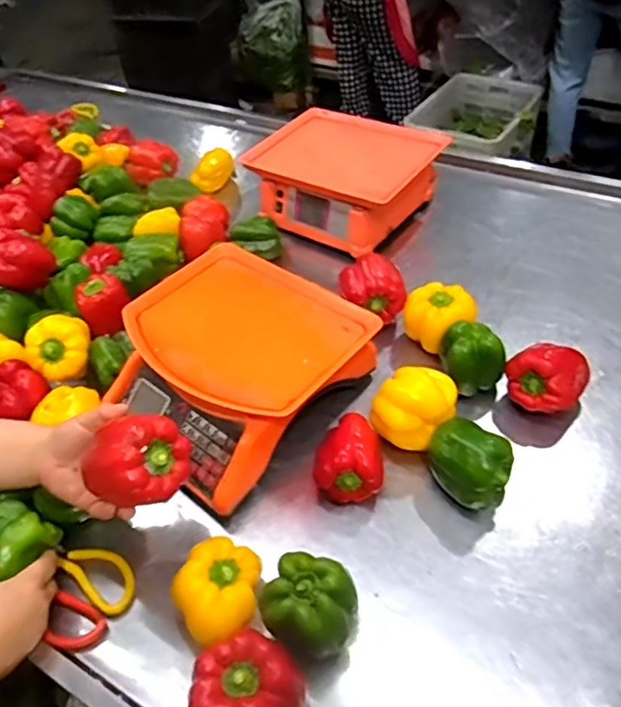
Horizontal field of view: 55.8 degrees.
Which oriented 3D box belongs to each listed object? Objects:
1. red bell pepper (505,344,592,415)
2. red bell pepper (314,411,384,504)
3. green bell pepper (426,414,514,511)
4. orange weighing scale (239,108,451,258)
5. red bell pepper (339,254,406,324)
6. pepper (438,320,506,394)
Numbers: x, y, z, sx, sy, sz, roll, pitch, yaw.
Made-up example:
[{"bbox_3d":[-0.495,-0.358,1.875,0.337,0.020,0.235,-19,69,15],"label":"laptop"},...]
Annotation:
[{"bbox_3d":[0.295,0.034,0.742,0.092,0.080,0.077,22,53,26],"label":"red bell pepper"},{"bbox_3d":[0.045,0.119,0.693,0.080,0.071,0.100,0,46,7],"label":"red bell pepper"},{"bbox_3d":[0.178,0.124,0.666,0.090,0.077,0.076,33,58,32],"label":"green bell pepper"},{"bbox_3d":[0.055,-0.316,1.068,0.305,0.124,0.253,21,52,25],"label":"orange weighing scale"},{"bbox_3d":[0.091,-0.095,0.864,0.093,0.073,0.073,-8,46,-2],"label":"red bell pepper"},{"bbox_3d":[0.212,0.005,0.772,0.076,0.072,0.065,-5,46,2],"label":"pepper"}]

